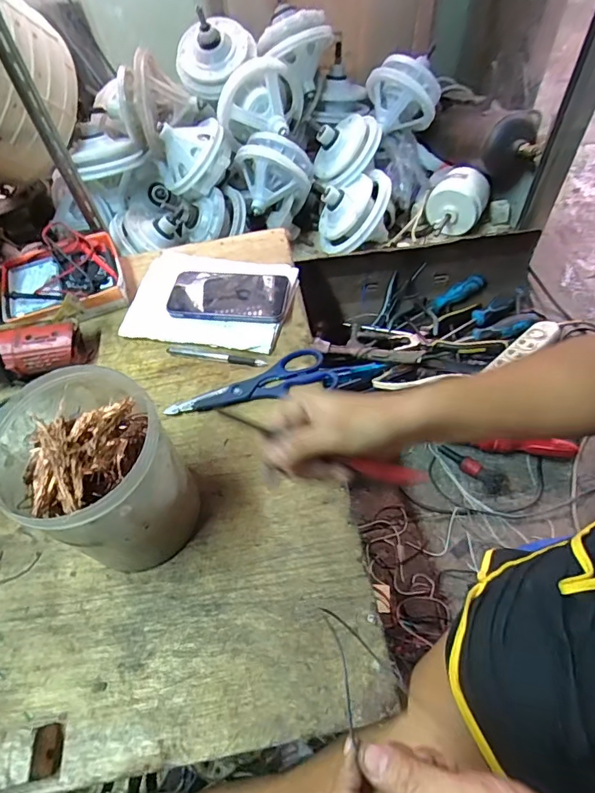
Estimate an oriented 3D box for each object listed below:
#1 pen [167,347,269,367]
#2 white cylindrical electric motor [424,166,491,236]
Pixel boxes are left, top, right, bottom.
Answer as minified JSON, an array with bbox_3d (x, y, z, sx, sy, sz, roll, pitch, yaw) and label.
[{"bbox_3d":[-0.104,-0.051,0.626,0.132,0.005,0.011,8,59,9],"label":"pen"},{"bbox_3d":[0.298,-0.359,0.908,0.092,0.088,0.094,31,65,21],"label":"white cylindrical electric motor"}]

